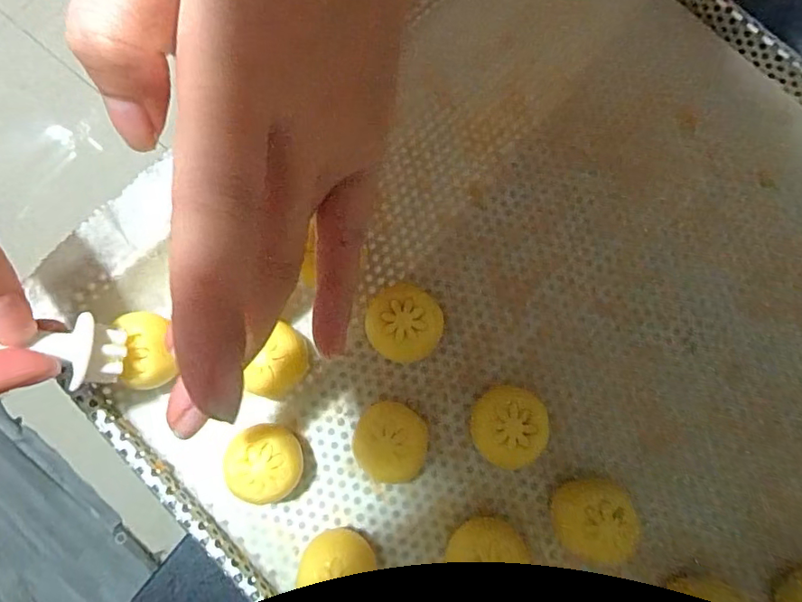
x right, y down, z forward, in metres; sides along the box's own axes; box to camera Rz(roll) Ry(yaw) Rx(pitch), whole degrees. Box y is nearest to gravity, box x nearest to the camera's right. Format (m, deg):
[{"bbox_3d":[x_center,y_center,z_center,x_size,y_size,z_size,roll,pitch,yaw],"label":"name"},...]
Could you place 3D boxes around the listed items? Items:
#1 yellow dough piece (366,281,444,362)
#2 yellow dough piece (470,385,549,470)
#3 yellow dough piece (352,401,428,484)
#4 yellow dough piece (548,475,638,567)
[{"bbox_3d":[0.001,0.010,0.194,0.027,0.025,0.027,0,79,1],"label":"yellow dough piece"},{"bbox_3d":[0.039,0.046,0.187,0.026,0.024,0.027,0,79,1],"label":"yellow dough piece"},{"bbox_3d":[-0.004,0.051,0.186,0.025,0.026,0.026,13,79,3],"label":"yellow dough piece"},{"bbox_3d":[0.067,0.077,0.181,0.025,0.025,0.024,0,78,0],"label":"yellow dough piece"}]

